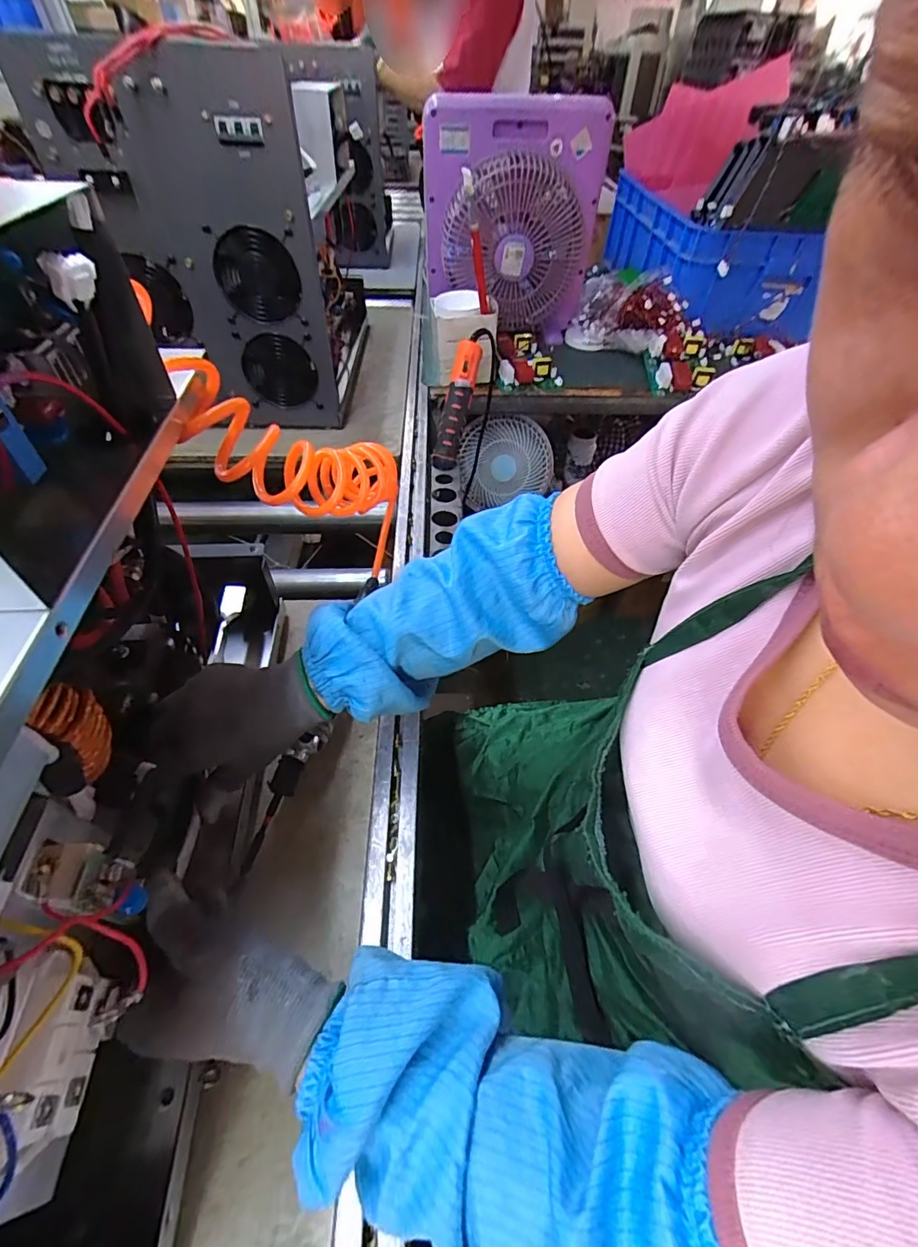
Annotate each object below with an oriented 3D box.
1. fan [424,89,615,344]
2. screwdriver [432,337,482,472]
[{"bbox_3d":[0.106,-0.730,0.896,0.323,0.334,0.104,-15,47,-19],"label":"fan"},{"bbox_3d":[-0.003,-0.360,0.811,0.040,0.198,0.049,29,29,25],"label":"screwdriver"}]

